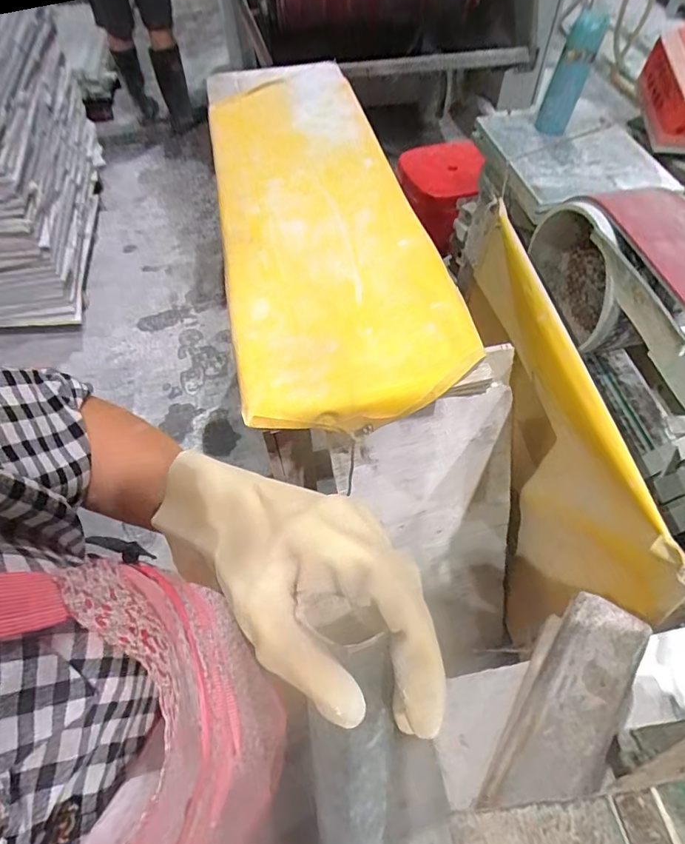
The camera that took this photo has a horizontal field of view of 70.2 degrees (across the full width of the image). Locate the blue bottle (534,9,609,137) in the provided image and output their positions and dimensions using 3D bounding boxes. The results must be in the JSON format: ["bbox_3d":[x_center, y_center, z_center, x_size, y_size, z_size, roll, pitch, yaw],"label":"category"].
[{"bbox_3d":[0.473,-0.723,1.015,0.068,0.197,0.072,29,64,20],"label":"blue bottle"}]

